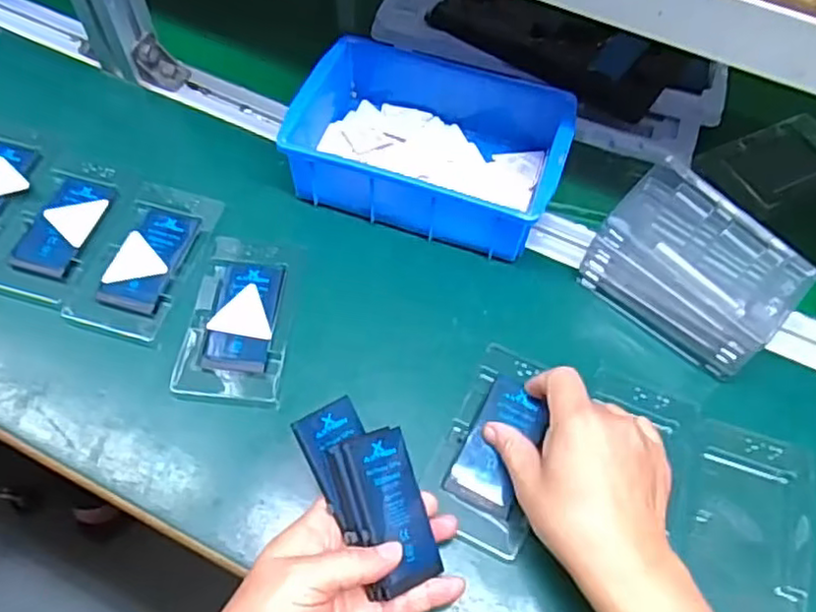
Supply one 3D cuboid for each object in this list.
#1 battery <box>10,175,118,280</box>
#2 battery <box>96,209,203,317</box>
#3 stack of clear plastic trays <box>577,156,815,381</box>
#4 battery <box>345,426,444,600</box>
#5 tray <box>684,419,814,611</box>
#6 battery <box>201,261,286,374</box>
[{"bbox_3d":[-0.259,-0.061,0.508,0.046,0.004,0.085,16,64,6],"label":"battery"},{"bbox_3d":[-0.190,-0.035,0.500,0.043,0.004,0.086,16,64,6],"label":"battery"},{"bbox_3d":[0.197,-0.026,0.469,0.131,0.058,0.089,39,68,17],"label":"stack of clear plastic trays"},{"bbox_3d":[-0.006,0.113,0.380,0.045,0.007,0.083,-9,76,-44],"label":"battery"},{"bbox_3d":[0.211,0.139,0.419,0.075,0.013,0.127,15,64,6],"label":"tray"},{"bbox_3d":[-0.116,0.006,0.477,0.043,0.006,0.084,5,63,1],"label":"battery"}]

